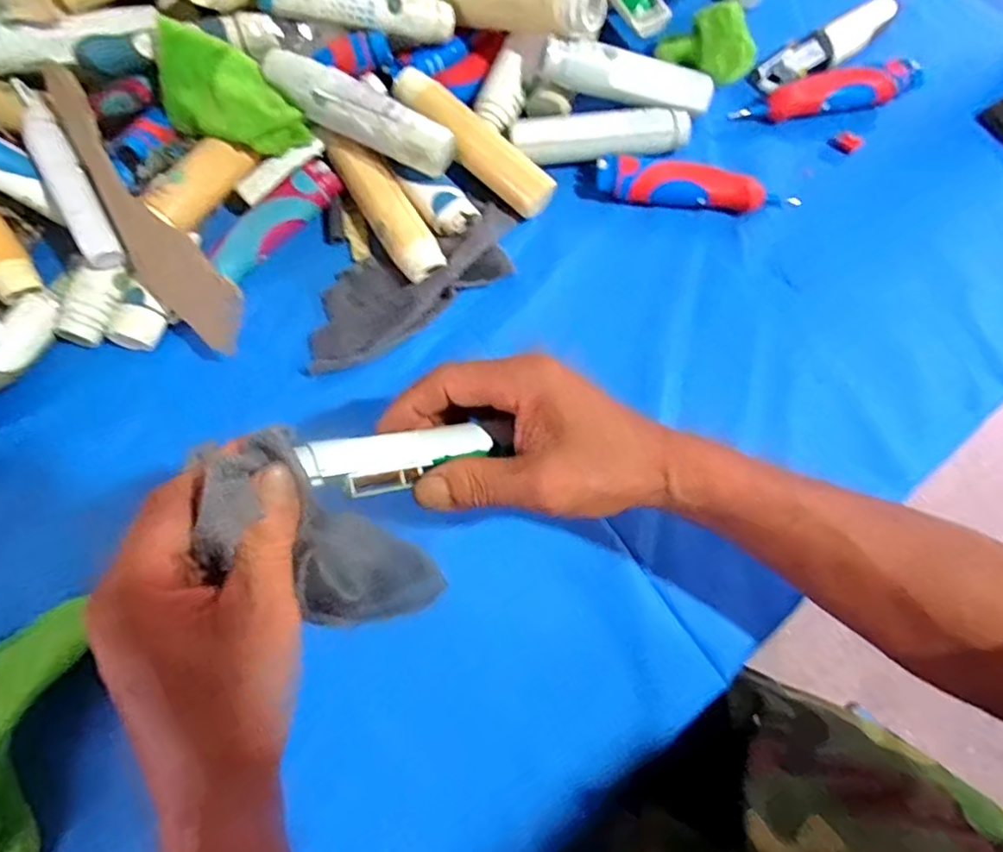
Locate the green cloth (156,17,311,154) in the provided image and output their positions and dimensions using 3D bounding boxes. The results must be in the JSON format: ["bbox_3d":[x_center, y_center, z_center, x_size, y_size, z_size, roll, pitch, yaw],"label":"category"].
[{"bbox_3d":[-0.195,-0.236,0.425,0.101,0.049,0.058,19,75,5],"label":"green cloth"}]

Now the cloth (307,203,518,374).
[{"bbox_3d":[-0.068,-0.109,0.440,0.181,0.021,0.070,-33,77,-9],"label":"cloth"}]

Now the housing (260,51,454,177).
[{"bbox_3d":[-0.104,-0.226,0.436,0.142,0.035,0.034,25,74,10],"label":"housing"}]

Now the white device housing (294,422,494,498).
[{"bbox_3d":[-0.049,0.015,0.290,0.093,0.014,0.028,-9,72,-32],"label":"white device housing"}]

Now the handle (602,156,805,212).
[{"bbox_3d":[0.149,-0.185,0.459,0.151,0.026,0.031,7,74,1],"label":"handle"}]

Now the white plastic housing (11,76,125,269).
[{"bbox_3d":[-0.307,-0.178,0.422,0.027,0.023,0.148,-29,73,-8],"label":"white plastic housing"}]

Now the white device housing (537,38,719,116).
[{"bbox_3d":[0.099,-0.269,0.462,0.137,0.025,0.032,4,73,-16],"label":"white device housing"}]

